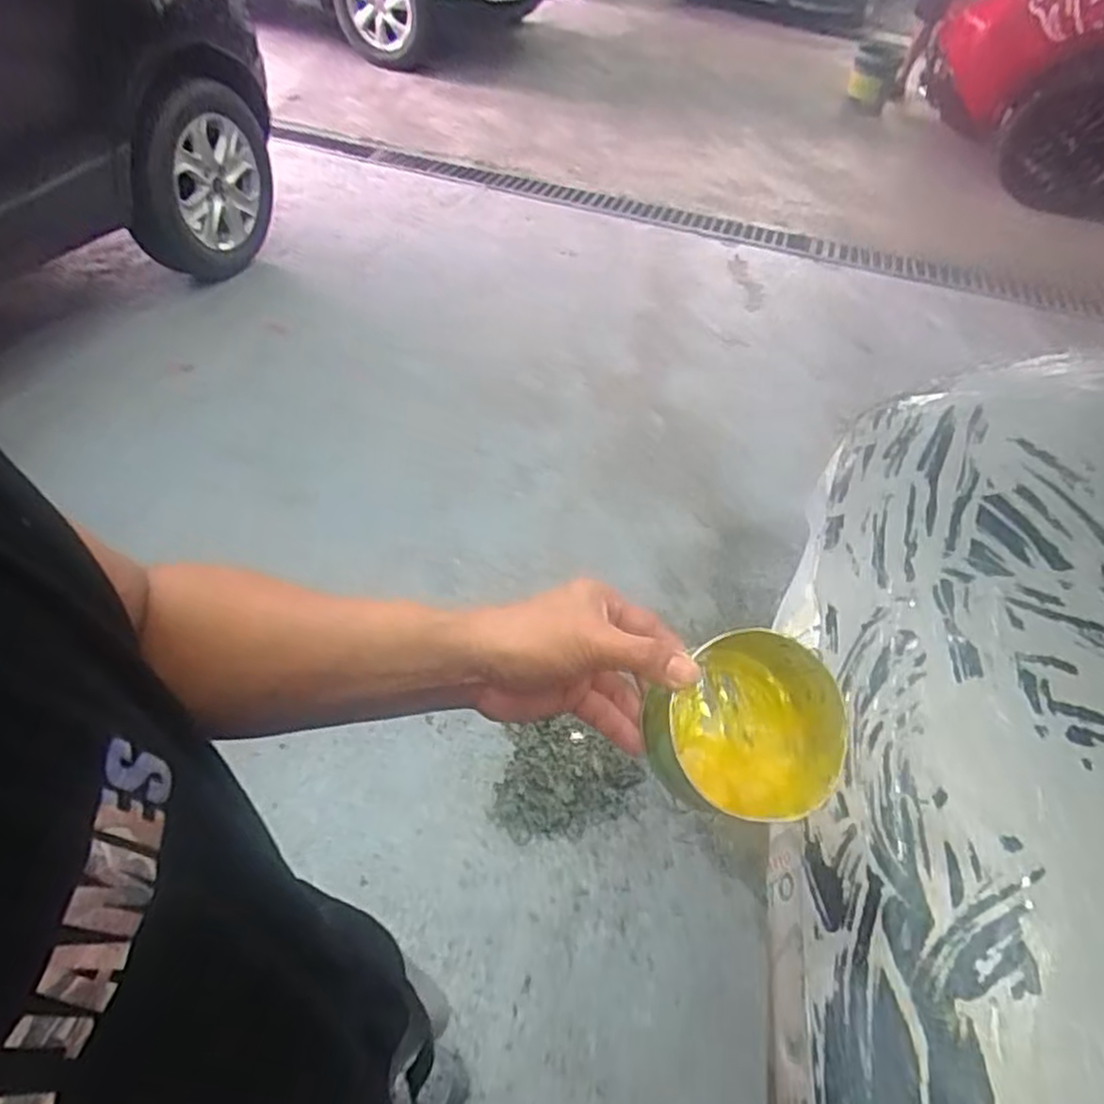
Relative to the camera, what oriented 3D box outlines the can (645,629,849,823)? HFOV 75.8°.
[{"bbox_3d":[0.111,0.097,0.416,0.109,0.062,0.109,1,66,-2],"label":"can"}]

